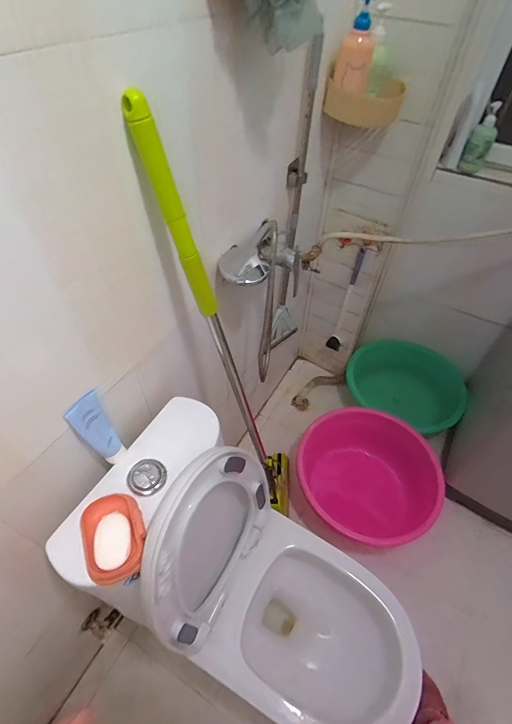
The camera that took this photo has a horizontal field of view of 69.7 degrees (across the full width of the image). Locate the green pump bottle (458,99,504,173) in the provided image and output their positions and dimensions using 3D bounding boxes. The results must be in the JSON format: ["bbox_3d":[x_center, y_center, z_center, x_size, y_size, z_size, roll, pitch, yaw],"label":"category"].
[{"bbox_3d":[0.690,-0.675,1.119,0.071,0.170,0.061,33,55,23],"label":"green pump bottle"}]

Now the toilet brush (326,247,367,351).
[{"bbox_3d":[0.349,-0.221,1.431,0.065,0.456,0.068,15,50,10],"label":"toilet brush"}]

